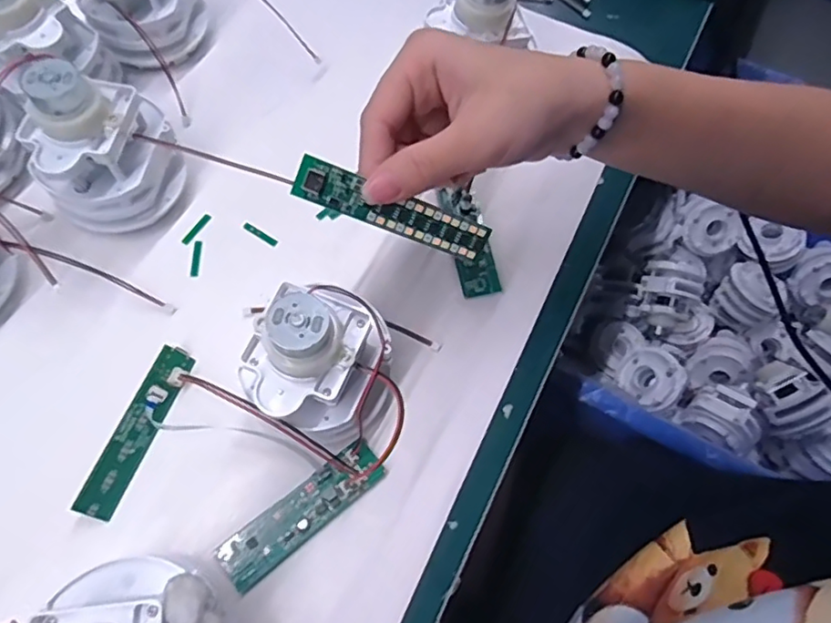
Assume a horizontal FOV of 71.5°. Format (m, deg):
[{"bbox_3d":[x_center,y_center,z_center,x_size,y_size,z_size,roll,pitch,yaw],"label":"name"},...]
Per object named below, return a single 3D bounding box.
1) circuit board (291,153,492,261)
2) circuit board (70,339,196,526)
[{"bbox_3d":[-0.009,-0.042,0.244,0.085,0.004,0.017,18,107,-21],"label":"circuit board"},{"bbox_3d":[-0.132,0.055,0.275,0.017,0.004,0.082,34,63,-27],"label":"circuit board"}]

